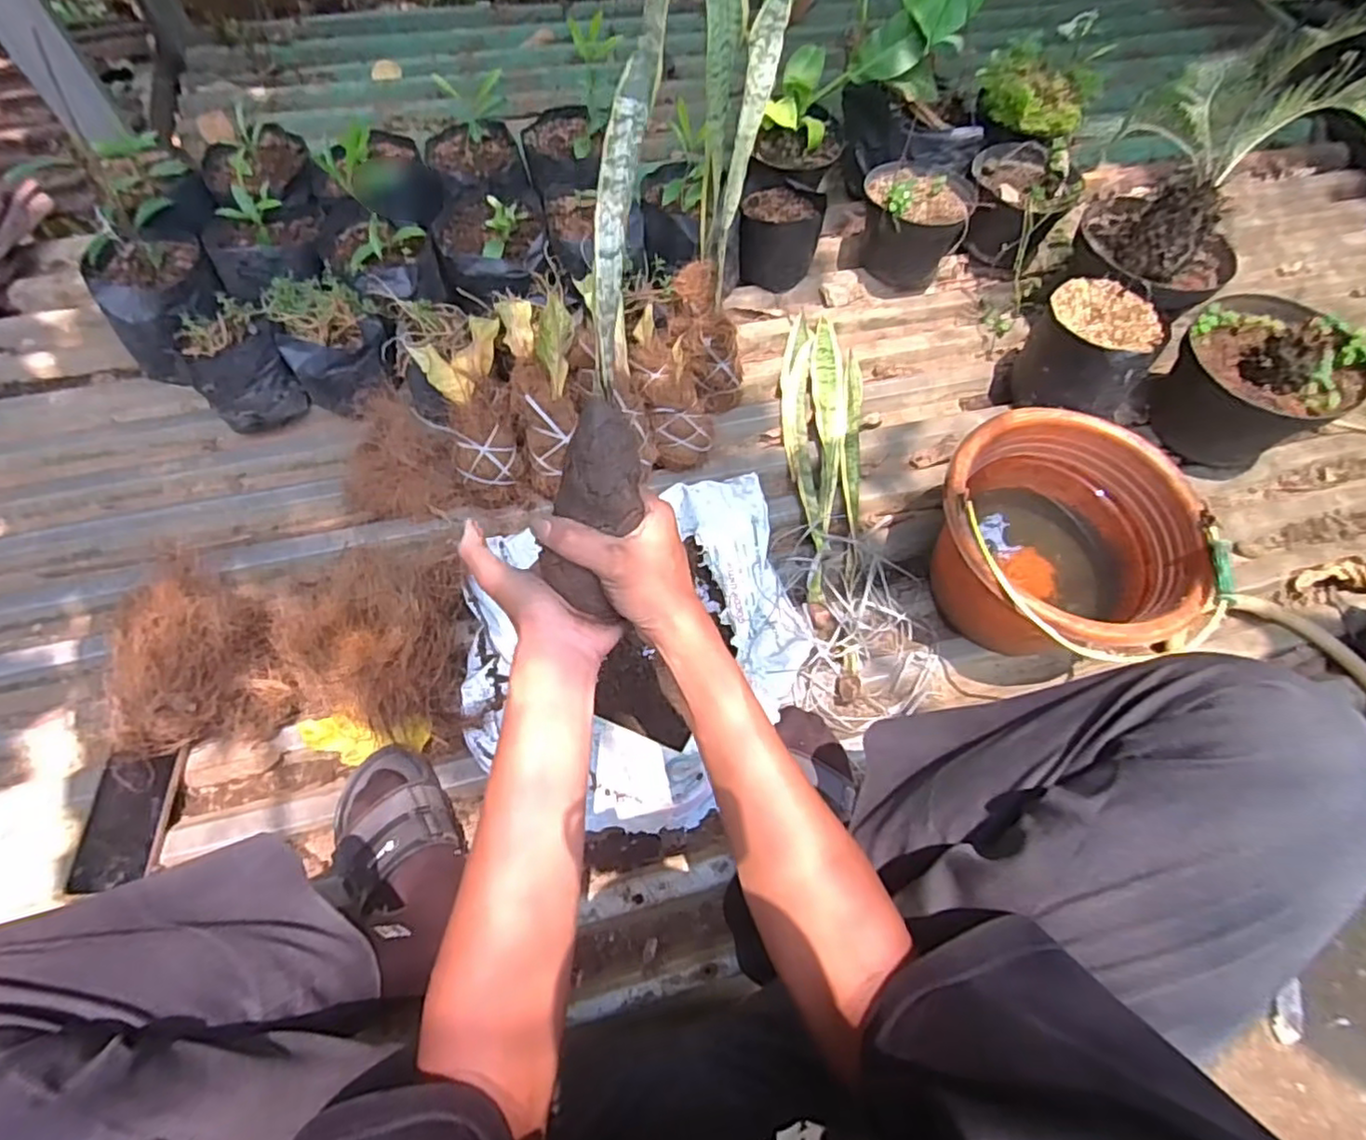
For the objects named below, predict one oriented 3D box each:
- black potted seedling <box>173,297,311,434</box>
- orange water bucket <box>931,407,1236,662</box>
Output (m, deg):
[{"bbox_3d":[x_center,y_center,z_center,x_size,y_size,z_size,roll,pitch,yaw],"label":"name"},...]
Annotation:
[{"bbox_3d":[-0.585,-0.261,0.903,0.110,0.143,0.110,-24,70,-16],"label":"black potted seedling"},{"bbox_3d":[0.415,-0.017,0.788,0.260,0.198,0.275,2,65,-5],"label":"orange water bucket"}]

